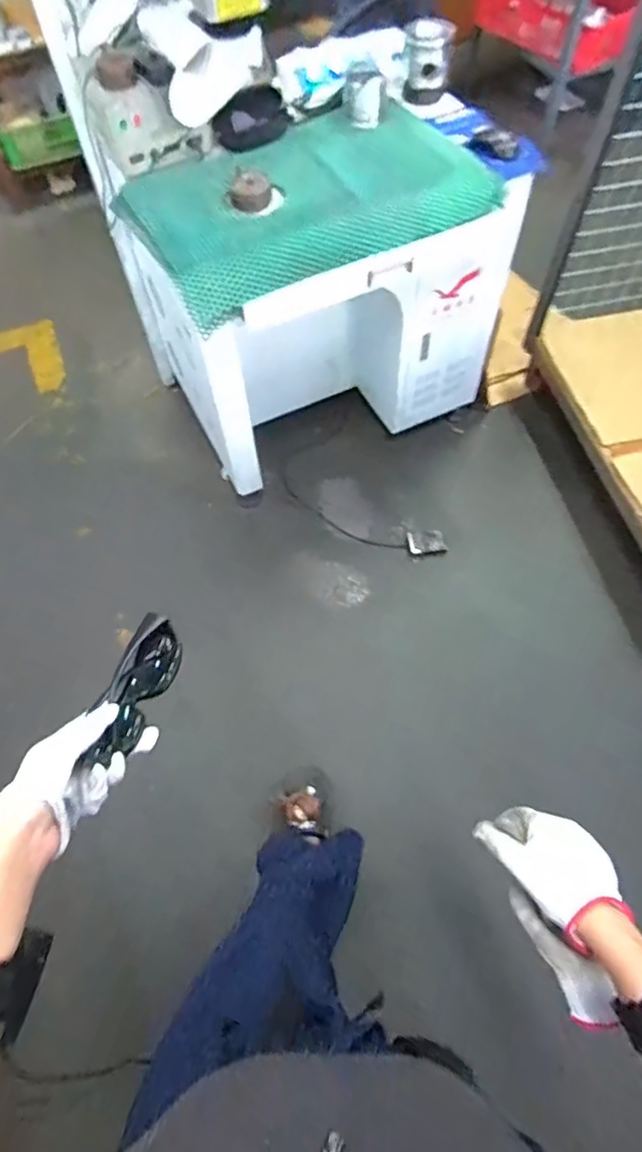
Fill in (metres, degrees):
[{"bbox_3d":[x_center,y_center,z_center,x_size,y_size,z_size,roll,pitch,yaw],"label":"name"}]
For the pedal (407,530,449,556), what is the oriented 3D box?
[{"bbox_3d":[0.303,-0.098,1.711,0.107,0.021,0.084,-3,61,0],"label":"pedal"}]

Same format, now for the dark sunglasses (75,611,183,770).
[{"bbox_3d":[-0.166,0.103,0.546,0.046,0.028,0.145,12,54,5],"label":"dark sunglasses"}]

